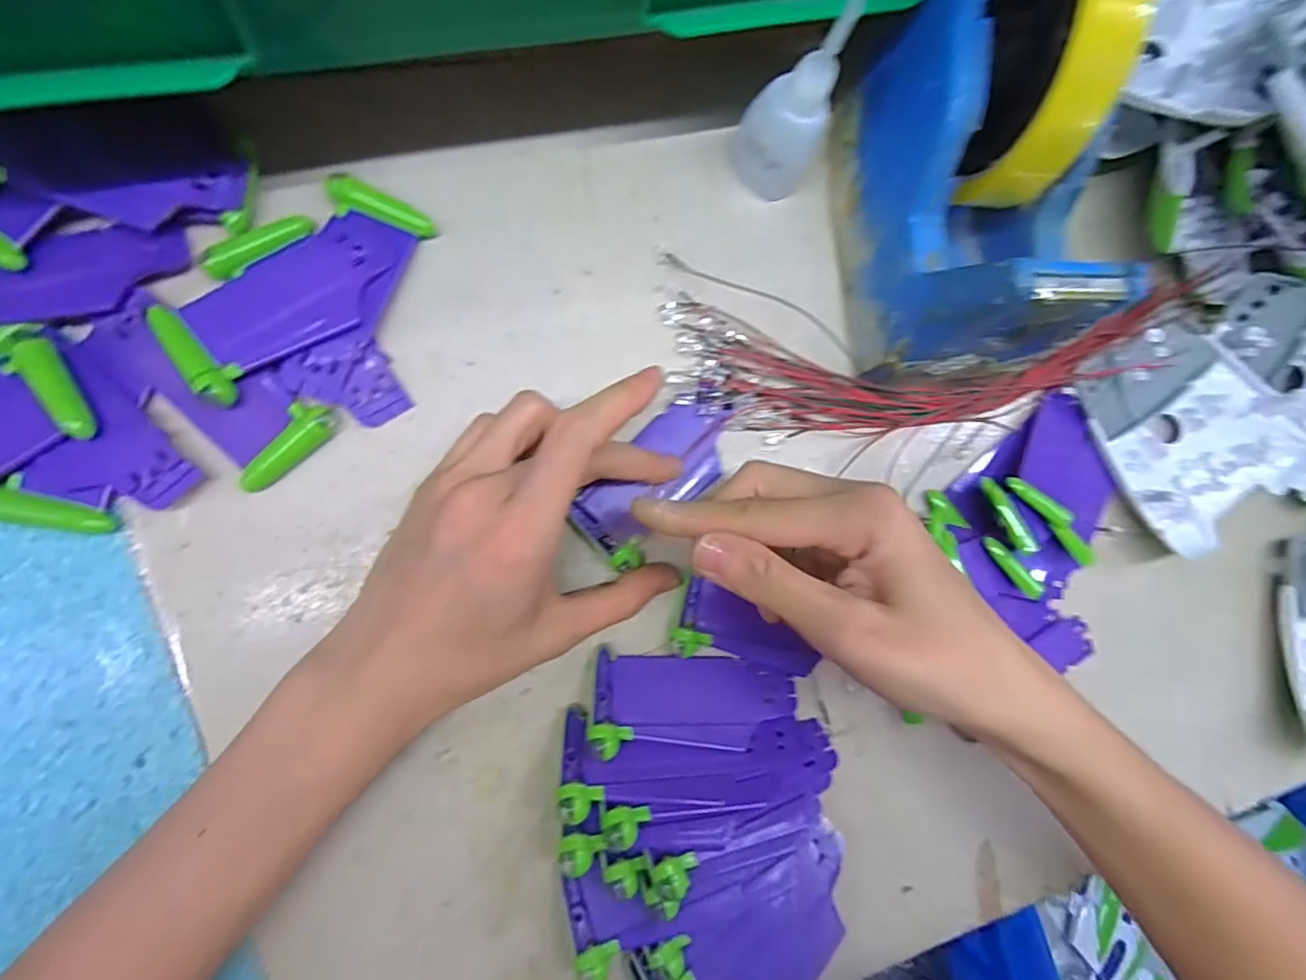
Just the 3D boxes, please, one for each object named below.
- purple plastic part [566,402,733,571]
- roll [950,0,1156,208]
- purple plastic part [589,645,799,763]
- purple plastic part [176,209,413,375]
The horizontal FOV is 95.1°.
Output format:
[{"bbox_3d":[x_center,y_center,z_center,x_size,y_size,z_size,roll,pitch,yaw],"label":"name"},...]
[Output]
[{"bbox_3d":[0.003,-0.006,0.265,0.037,0.008,0.083,42,76,-4],"label":"purple plastic part"},{"bbox_3d":[0.137,-0.160,0.222,0.027,0.080,0.094,0,85,-10],"label":"roll"},{"bbox_3d":[0.019,0.091,0.253,0.087,0.006,0.041,8,58,-9],"label":"purple plastic part"},{"bbox_3d":[-0.138,-0.082,0.239,0.085,0.010,0.039,-36,92,-11],"label":"purple plastic part"}]

